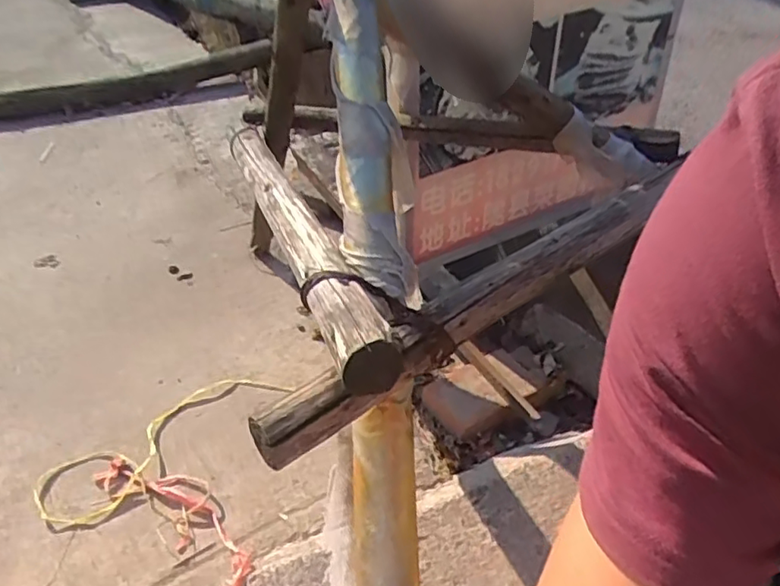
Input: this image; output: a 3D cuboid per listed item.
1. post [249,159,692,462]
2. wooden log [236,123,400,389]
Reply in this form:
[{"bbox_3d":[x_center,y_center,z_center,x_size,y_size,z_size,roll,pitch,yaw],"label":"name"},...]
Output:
[{"bbox_3d":[0.134,-0.018,0.597,0.609,0.053,0.048,-32,54,-28],"label":"post"},{"bbox_3d":[-0.129,-0.103,0.742,0.051,0.040,0.718,-14,30,-14],"label":"wooden log"}]

